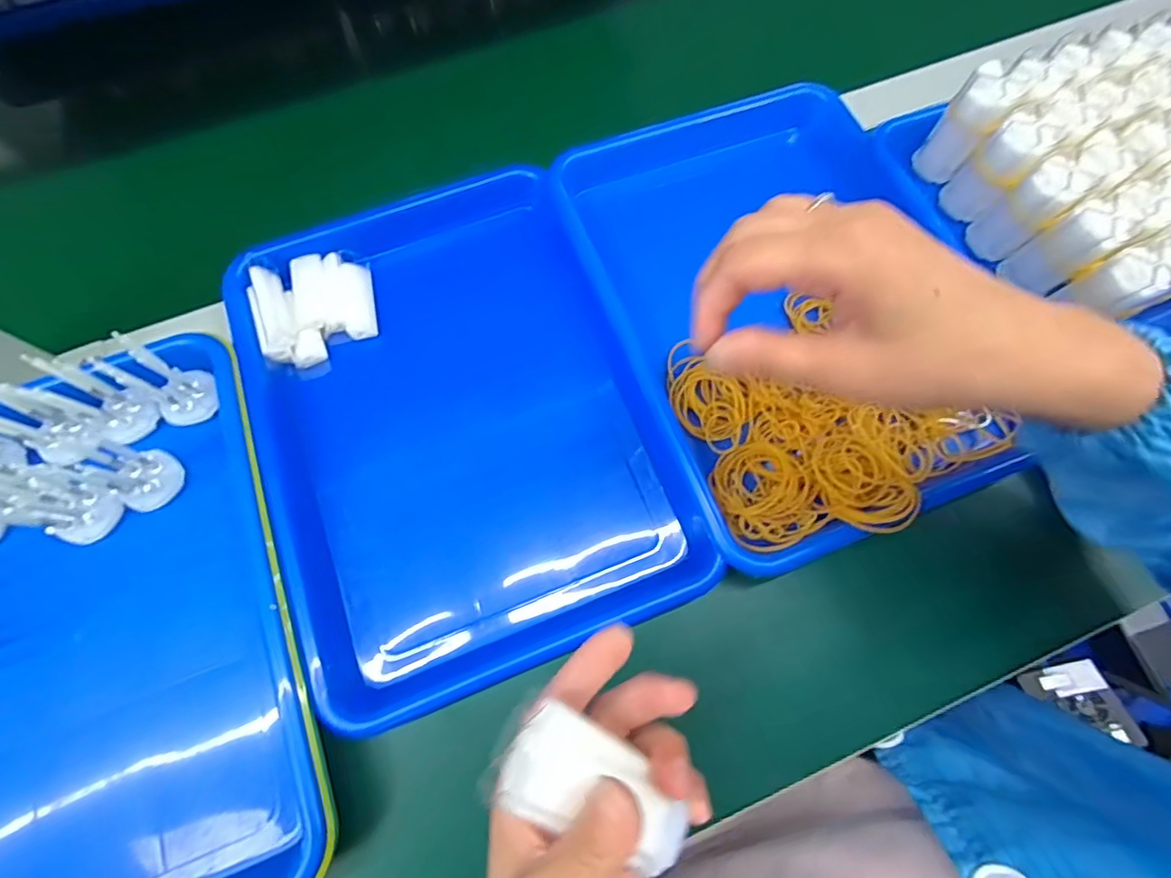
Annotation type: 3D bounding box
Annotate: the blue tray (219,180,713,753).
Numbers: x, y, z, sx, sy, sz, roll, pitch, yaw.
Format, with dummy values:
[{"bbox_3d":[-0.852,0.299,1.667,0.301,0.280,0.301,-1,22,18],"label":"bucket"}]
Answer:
[{"bbox_3d":[-0.089,-0.024,0.360,0.240,0.040,0.349,-20,72,-7],"label":"blue tray"}]

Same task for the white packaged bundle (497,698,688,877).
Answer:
[{"bbox_3d":[0.003,0.133,0.202,0.071,0.019,0.032,32,50,-4],"label":"white packaged bundle"}]

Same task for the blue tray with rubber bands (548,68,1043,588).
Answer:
[{"bbox_3d":[0.136,-0.101,0.369,0.235,0.032,0.335,-20,72,-7],"label":"blue tray with rubber bands"}]

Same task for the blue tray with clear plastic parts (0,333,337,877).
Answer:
[{"bbox_3d":[-0.291,0.120,0.298,0.249,0.078,0.324,-21,73,-7],"label":"blue tray with clear plastic parts"}]

